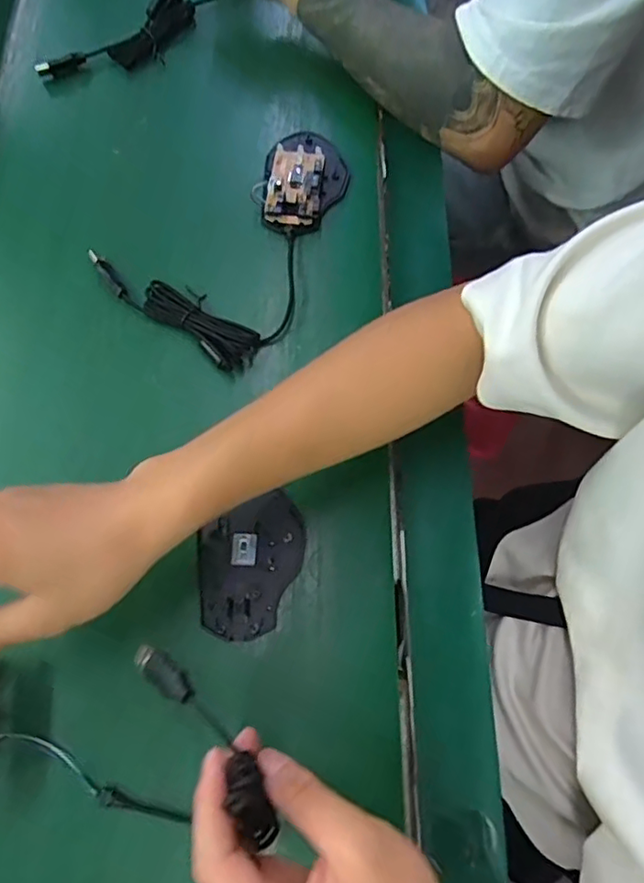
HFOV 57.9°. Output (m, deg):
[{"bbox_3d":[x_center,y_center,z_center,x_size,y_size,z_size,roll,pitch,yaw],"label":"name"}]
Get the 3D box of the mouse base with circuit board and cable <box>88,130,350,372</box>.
[{"bbox_3d":[-0.054,-0.172,0.490,0.146,0.025,0.231,41,74,14],"label":"mouse base with circuit board and cable"}]

